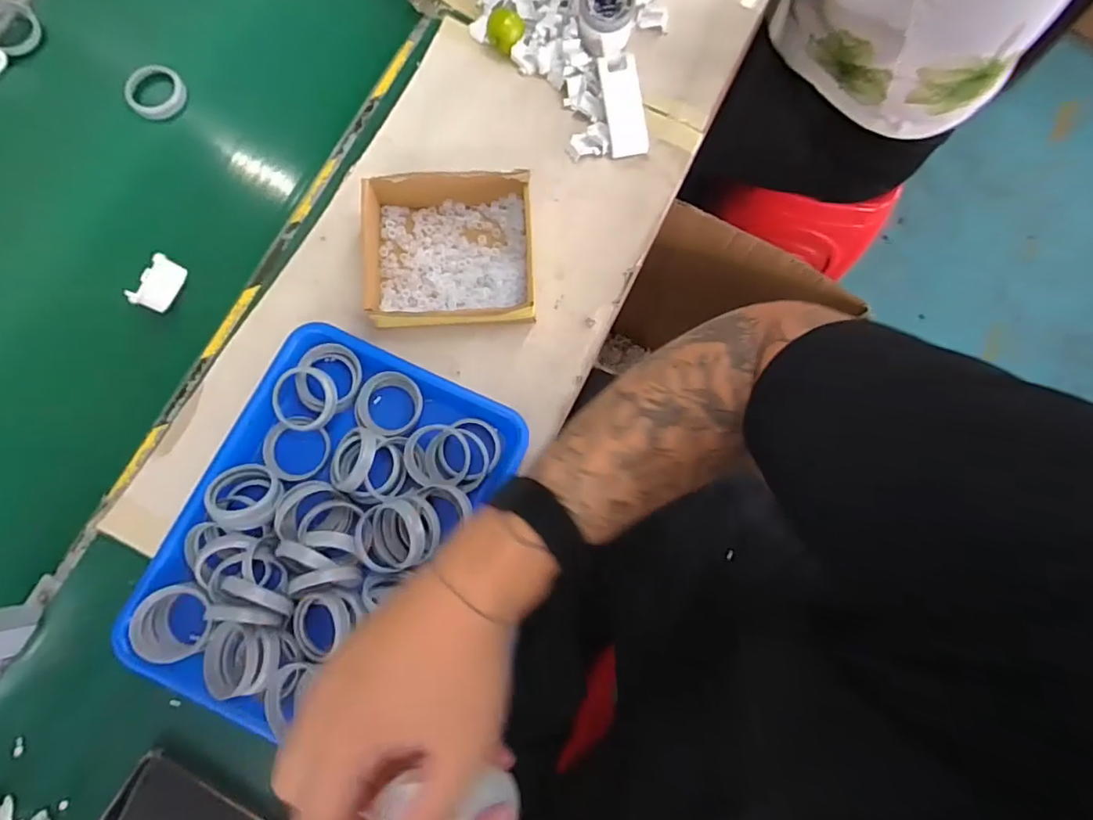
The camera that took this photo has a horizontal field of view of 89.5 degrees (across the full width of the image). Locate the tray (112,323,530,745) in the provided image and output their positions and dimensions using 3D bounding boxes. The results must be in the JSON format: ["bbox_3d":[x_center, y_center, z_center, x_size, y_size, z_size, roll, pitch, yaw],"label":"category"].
[{"bbox_3d":[-0.192,0.101,0.475,0.231,0.046,0.326,26,80,5],"label":"tray"}]

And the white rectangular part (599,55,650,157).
[{"bbox_3d":[0.081,-0.318,0.576,0.038,0.010,0.105,-8,92,9],"label":"white rectangular part"}]

